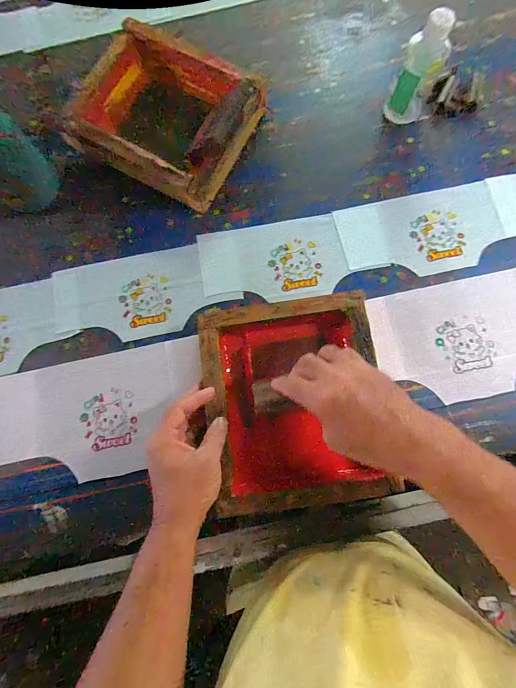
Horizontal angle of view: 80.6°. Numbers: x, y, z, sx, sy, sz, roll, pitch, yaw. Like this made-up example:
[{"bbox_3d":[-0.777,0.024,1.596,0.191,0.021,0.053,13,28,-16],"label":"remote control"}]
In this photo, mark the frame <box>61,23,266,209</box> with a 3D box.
[{"bbox_3d":[-0.149,-0.378,0.504,0.270,0.074,0.240,27,79,8],"label":"frame"}]

